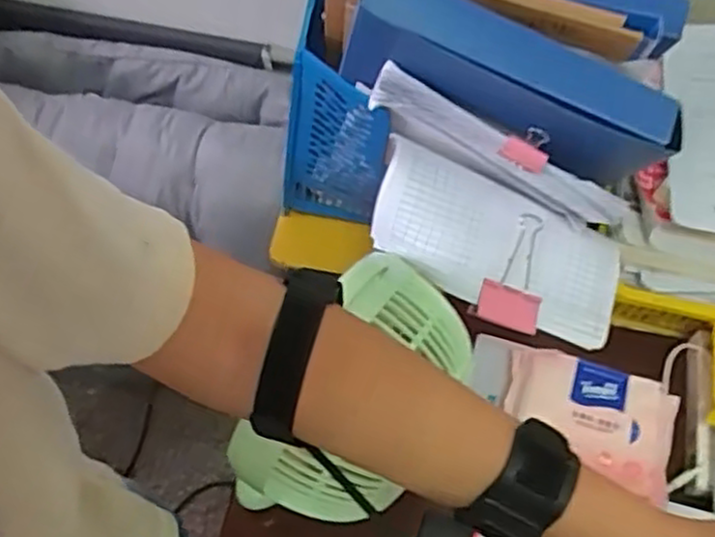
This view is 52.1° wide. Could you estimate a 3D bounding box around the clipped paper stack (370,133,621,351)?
[{"bbox_3d":[0.112,-0.019,0.598,0.221,0.045,0.112,30,62,1],"label":"clipped paper stack"}]

